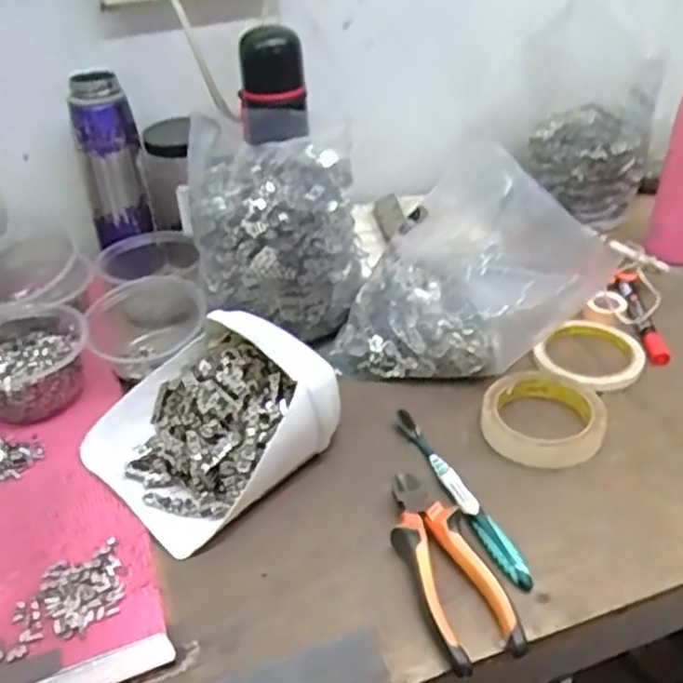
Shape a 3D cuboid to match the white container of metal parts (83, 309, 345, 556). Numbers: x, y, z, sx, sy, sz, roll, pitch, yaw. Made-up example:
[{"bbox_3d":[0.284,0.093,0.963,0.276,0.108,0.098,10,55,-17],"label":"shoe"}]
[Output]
[{"bbox_3d":[-0.105,0.057,0.579,0.176,0.072,0.157,-27,44,-29],"label":"white container of metal parts"}]

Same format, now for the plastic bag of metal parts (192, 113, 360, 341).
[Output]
[{"bbox_3d":[-0.059,-0.095,0.676,0.147,0.157,0.114,-5,37,-3],"label":"plastic bag of metal parts"}]

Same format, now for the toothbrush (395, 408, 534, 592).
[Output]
[{"bbox_3d":[0.086,0.112,0.552,0.023,0.014,0.177,-19,41,-19],"label":"toothbrush"}]

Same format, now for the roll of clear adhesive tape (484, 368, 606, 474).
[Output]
[{"bbox_3d":[0.168,0.063,0.607,0.094,0.017,0.093,-2,38,1],"label":"roll of clear adhesive tape"}]

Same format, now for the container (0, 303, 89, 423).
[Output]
[{"bbox_3d":[-0.279,0.021,0.644,0.110,0.052,0.107,-3,35,2],"label":"container"}]

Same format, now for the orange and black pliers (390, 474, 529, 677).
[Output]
[{"bbox_3d":[0.070,0.150,0.499,0.053,0.024,0.144,-13,40,-13],"label":"orange and black pliers"}]

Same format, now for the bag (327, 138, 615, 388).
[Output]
[{"bbox_3d":[0.111,-0.078,0.675,0.226,0.153,0.165,5,38,9],"label":"bag"}]

